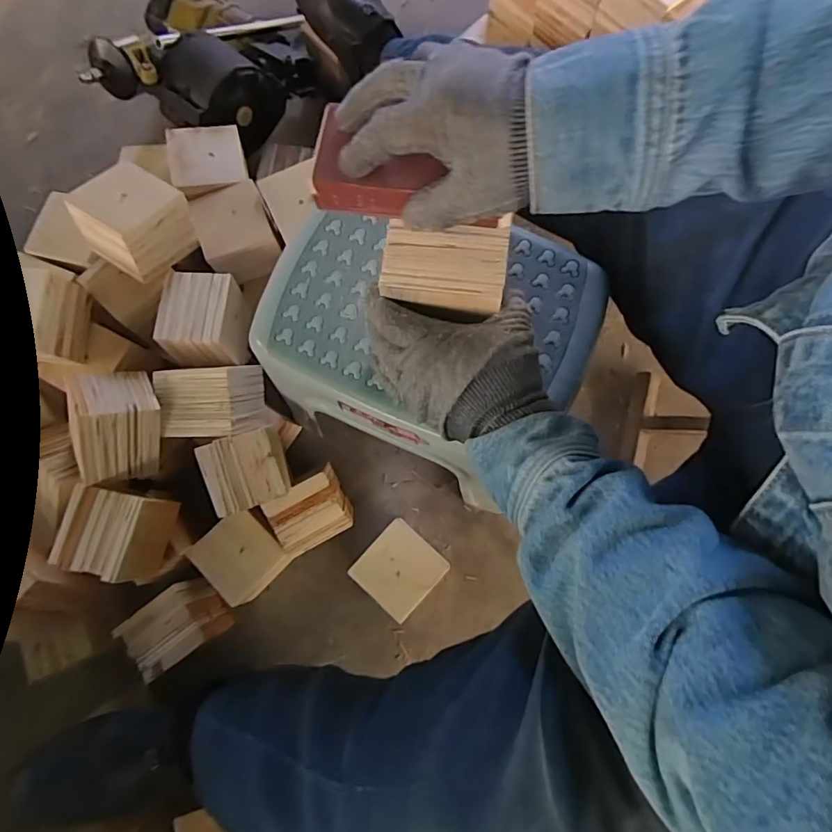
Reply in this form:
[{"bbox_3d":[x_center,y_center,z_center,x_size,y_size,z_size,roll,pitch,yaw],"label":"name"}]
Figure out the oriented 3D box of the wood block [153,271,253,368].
[{"bbox_3d":[-0.270,-0.125,0.651,0.090,0.068,0.107,-1,78,2],"label":"wood block"}]

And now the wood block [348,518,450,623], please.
[{"bbox_3d":[-0.020,0.204,0.687,0.096,0.084,0.097,43,83,10],"label":"wood block"}]

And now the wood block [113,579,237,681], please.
[{"bbox_3d":[-0.322,0.285,0.699,0.105,0.101,0.085,-35,79,-5],"label":"wood block"}]

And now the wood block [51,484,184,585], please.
[{"bbox_3d":[-0.358,0.141,0.617,0.091,0.094,0.101,14,79,5],"label":"wood block"}]

